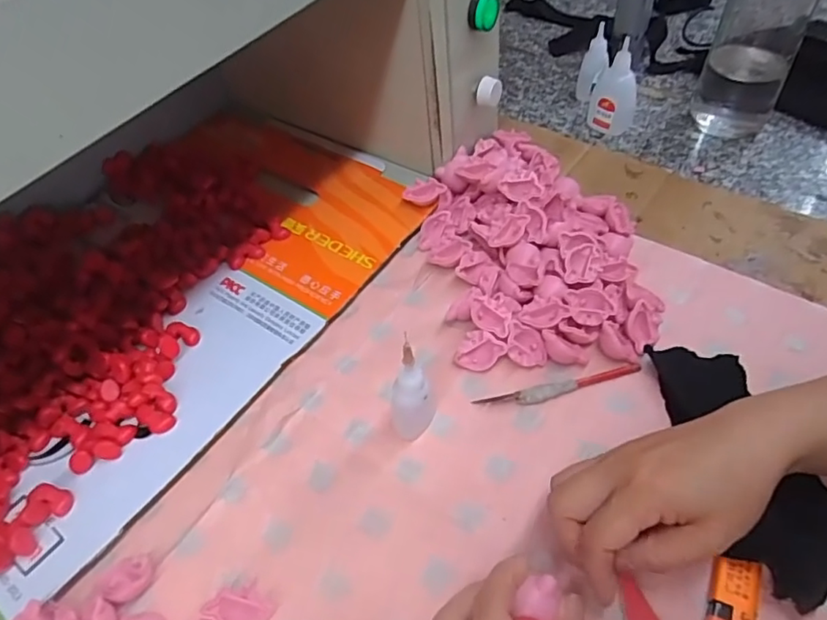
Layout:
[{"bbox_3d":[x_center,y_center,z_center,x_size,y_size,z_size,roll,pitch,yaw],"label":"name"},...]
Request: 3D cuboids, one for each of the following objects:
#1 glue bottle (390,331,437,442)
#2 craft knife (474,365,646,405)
[{"bbox_3d":[-0.001,0.051,0.364,0.029,0.084,0.022,-12,55,-3],"label":"glue bottle"},{"bbox_3d":[0.104,0.056,0.409,0.118,0.010,0.015,-13,55,-4],"label":"craft knife"}]

